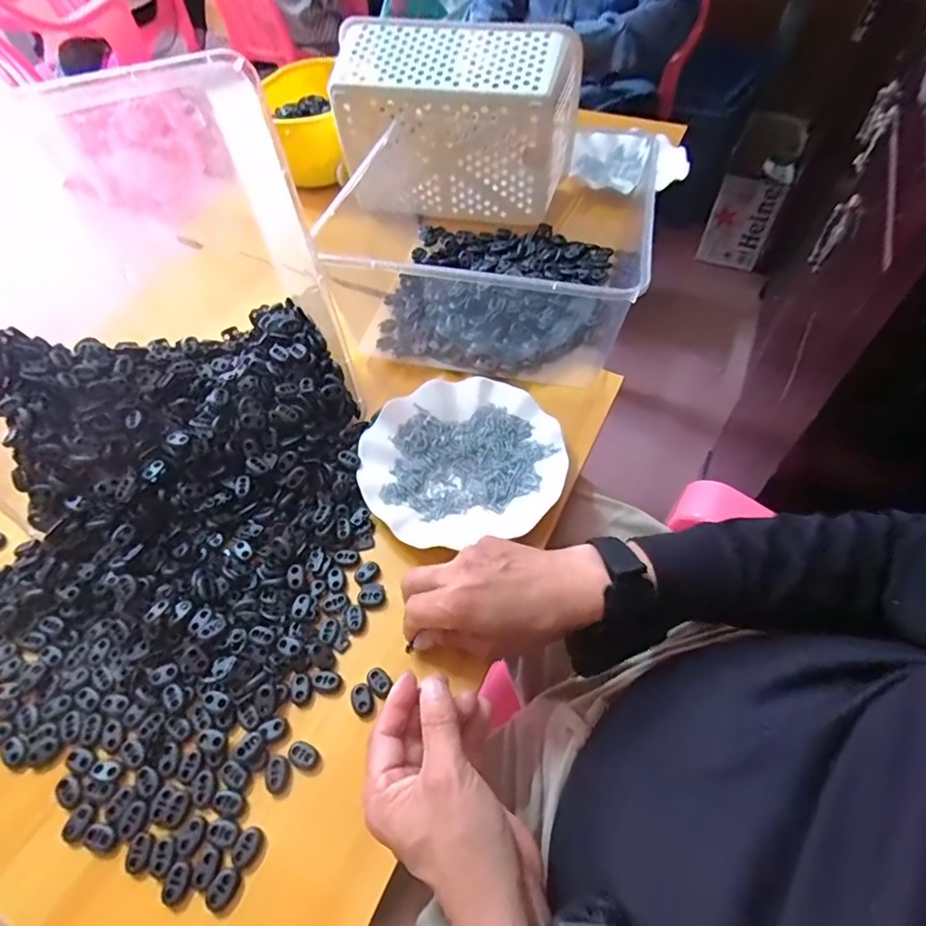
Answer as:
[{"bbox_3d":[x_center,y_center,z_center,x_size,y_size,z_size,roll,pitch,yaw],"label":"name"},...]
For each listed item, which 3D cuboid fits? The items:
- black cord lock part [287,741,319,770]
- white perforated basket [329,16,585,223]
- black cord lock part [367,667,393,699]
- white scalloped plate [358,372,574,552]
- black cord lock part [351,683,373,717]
[{"bbox_3d":[-0.108,0.198,0.364,0.020,0.005,0.015,20,57,17],"label":"black cord lock part"},{"bbox_3d":[-0.007,-0.427,0.687,0.283,0.183,0.128,10,55,10],"label":"white perforated basket"},{"bbox_3d":[-0.061,0.158,0.389,0.019,0.005,0.014,37,63,26],"label":"black cord lock part"},{"bbox_3d":[-0.002,-0.006,0.496,0.179,0.020,0.168,-1,54,2],"label":"white scalloped plate"},{"bbox_3d":[-0.072,0.169,0.382,0.014,0.005,0.021,-16,55,-9],"label":"black cord lock part"}]

